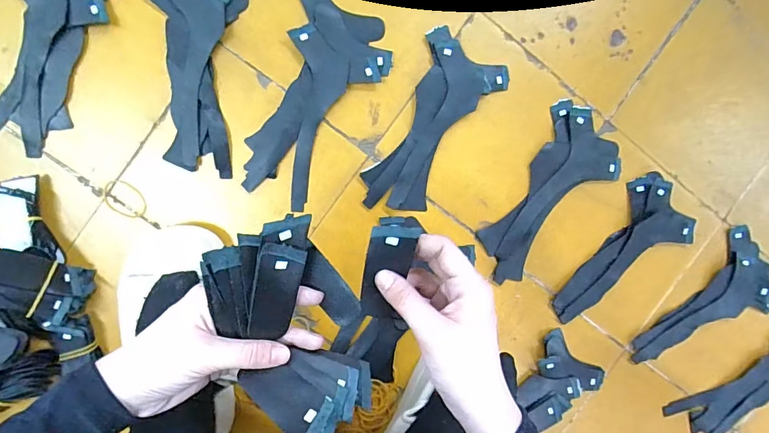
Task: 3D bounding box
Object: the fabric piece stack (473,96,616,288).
[{"bbox_3d":[0.189,-0.021,0.500,0.100,0.009,0.210,35,91,-8],"label":"fabric piece stack"}]

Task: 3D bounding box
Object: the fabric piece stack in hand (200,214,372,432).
[{"bbox_3d":[-0.063,0.077,0.287,0.086,0.055,0.139,-22,97,-4],"label":"fabric piece stack in hand"}]

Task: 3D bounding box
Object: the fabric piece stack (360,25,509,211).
[{"bbox_3d":[0.048,-0.097,0.477,0.091,0.009,0.199,30,92,-8],"label":"fabric piece stack"}]

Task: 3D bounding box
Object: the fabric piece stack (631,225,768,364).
[{"bbox_3d":[0.408,0.124,0.534,0.204,0.019,0.111,-45,98,-1],"label":"fabric piece stack"}]

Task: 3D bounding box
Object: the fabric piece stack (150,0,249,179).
[{"bbox_3d":[-0.197,-0.151,0.447,0.096,0.014,0.205,0,95,-6],"label":"fabric piece stack"}]

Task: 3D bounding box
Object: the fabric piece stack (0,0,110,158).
[{"bbox_3d":[-0.341,-0.171,0.432,0.101,0.009,0.219,19,93,-8],"label":"fabric piece stack"}]

